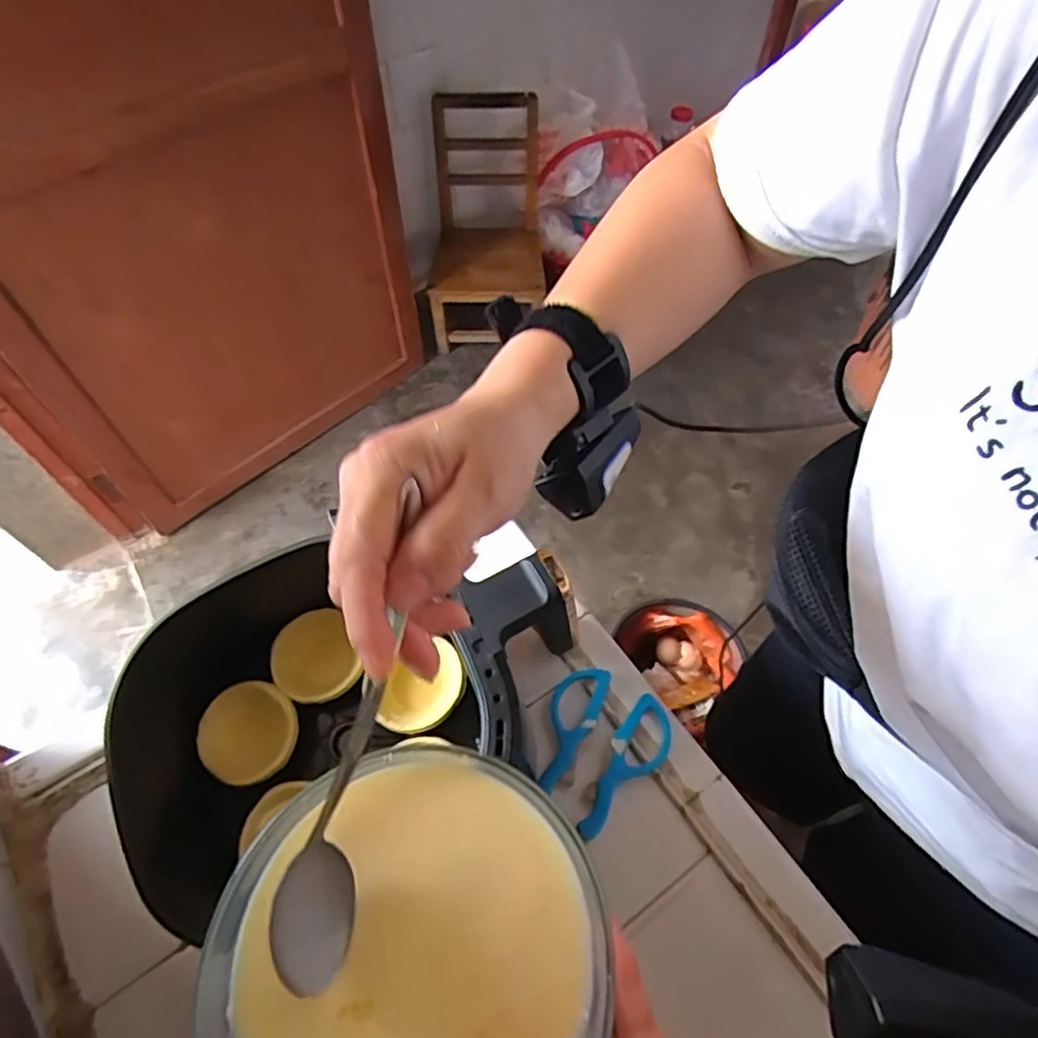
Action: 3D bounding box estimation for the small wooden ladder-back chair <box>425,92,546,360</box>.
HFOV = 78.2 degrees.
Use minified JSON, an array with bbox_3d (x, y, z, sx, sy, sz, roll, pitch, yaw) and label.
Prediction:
[{"bbox_3d":[-0.093,-0.766,1.670,0.300,0.511,0.351,-3,57,-3],"label":"small wooden ladder-back chair"}]

